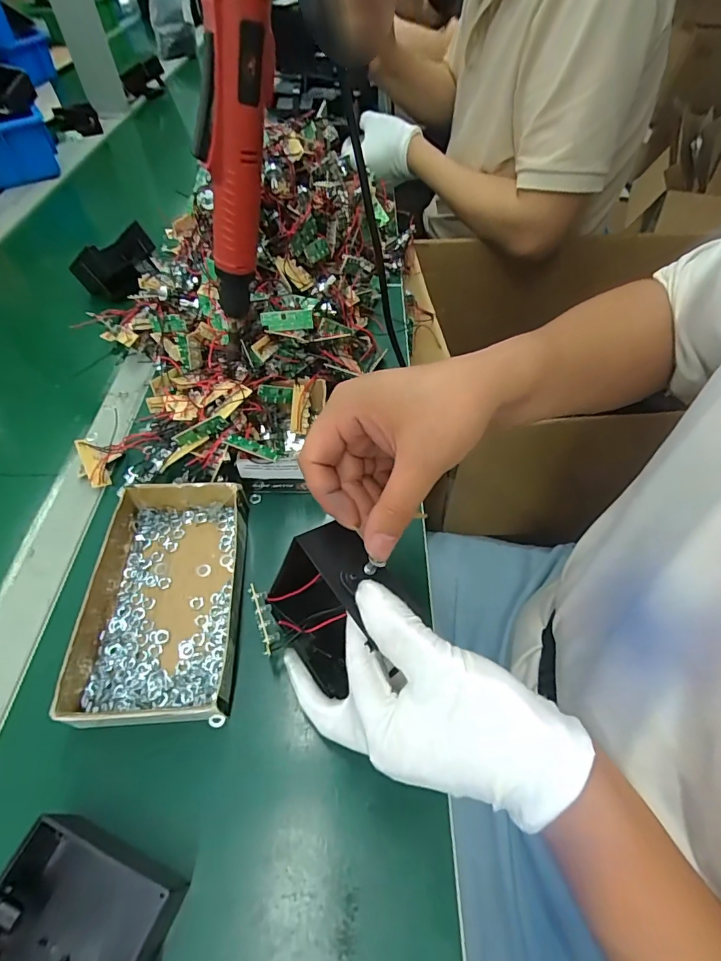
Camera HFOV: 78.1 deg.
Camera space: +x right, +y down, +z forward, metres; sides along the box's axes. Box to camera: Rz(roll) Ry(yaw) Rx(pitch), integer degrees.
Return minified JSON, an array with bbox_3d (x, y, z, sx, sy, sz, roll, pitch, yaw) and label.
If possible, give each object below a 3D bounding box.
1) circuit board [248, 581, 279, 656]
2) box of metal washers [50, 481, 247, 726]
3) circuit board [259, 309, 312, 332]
[{"bbox_3d":[-0.066,0.094,0.306,0.012,0.007,0.048,-16,68,-12],"label":"circuit board"},{"bbox_3d":[-0.151,0.085,0.339,0.119,0.032,0.178,-5,54,-4],"label":"box of metal washers"},{"bbox_3d":[-0.070,-0.152,0.422,0.047,0.017,0.005,-7,24,-8],"label":"circuit board"}]

